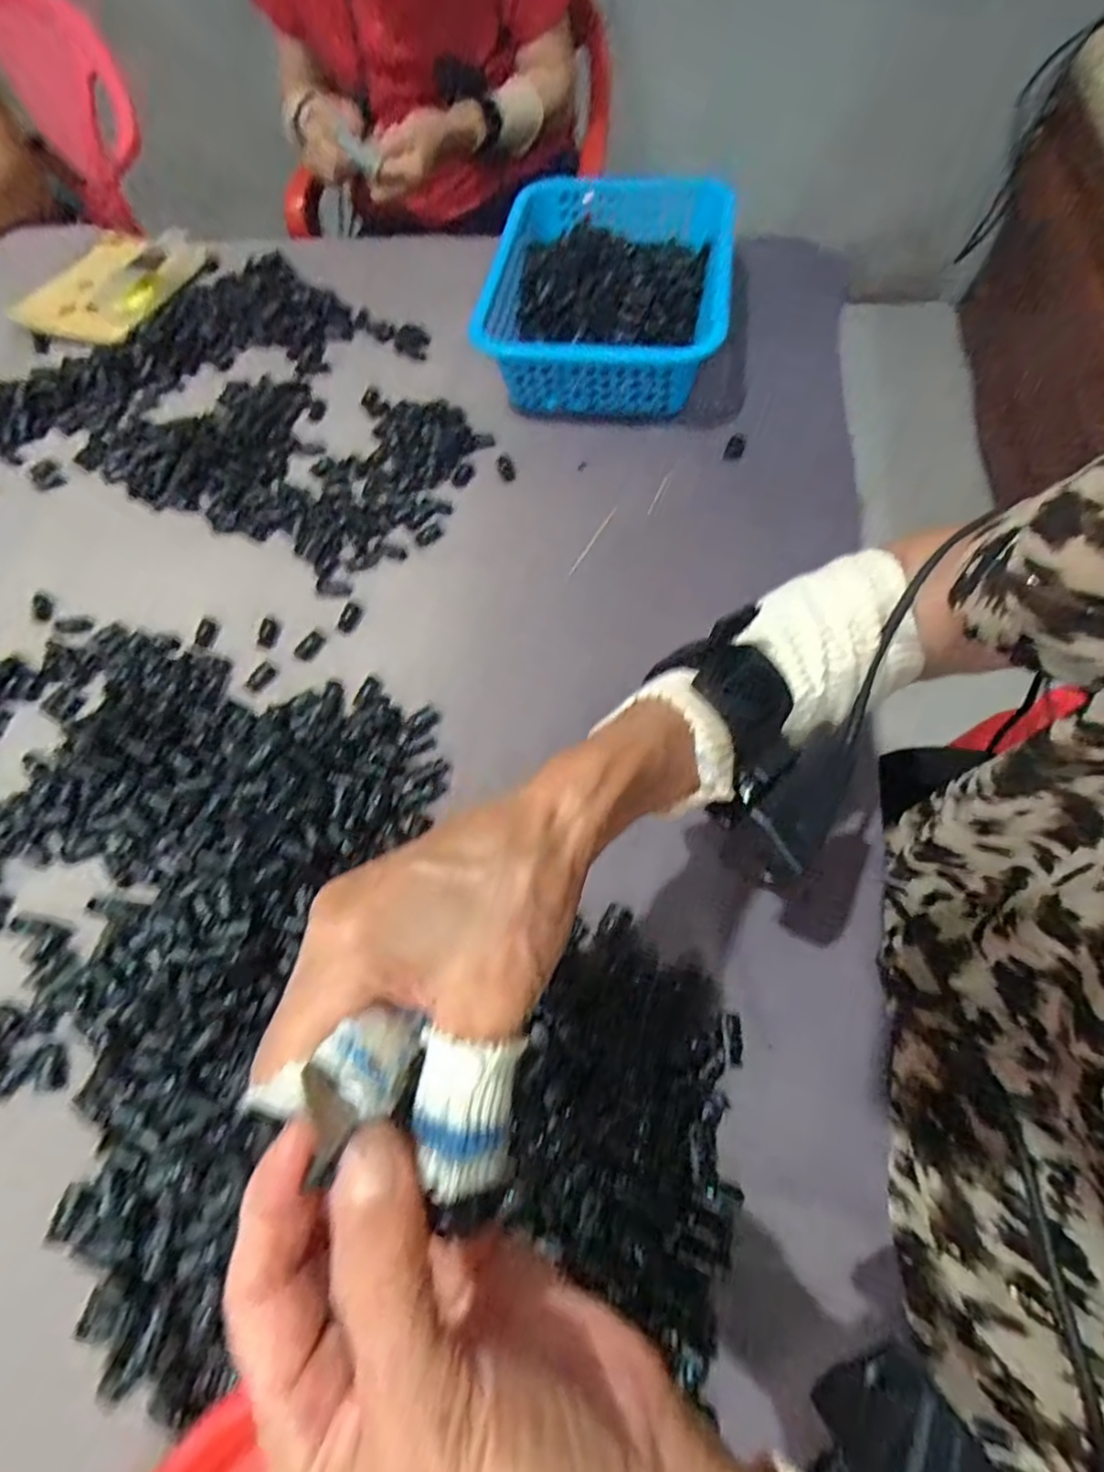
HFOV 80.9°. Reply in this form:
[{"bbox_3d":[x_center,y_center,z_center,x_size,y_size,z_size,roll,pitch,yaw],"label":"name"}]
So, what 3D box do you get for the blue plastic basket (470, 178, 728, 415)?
[{"bbox_3d":[0.057,-0.427,0.623,0.201,0.095,0.282,7,62,8],"label":"blue plastic basket"}]

